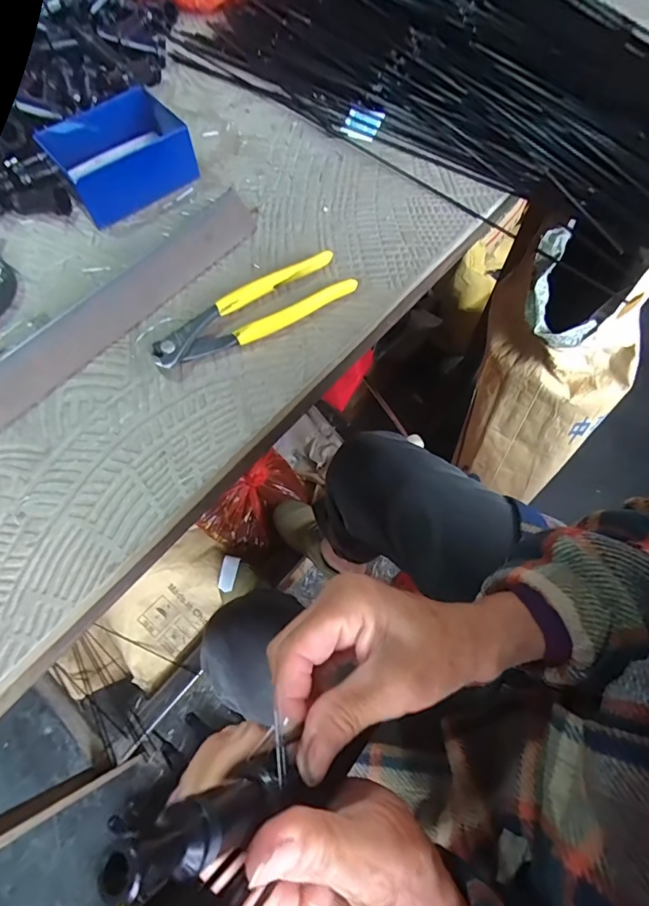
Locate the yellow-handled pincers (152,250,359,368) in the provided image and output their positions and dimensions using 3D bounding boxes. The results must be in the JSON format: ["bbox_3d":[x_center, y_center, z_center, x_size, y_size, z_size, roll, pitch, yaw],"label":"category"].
[{"bbox_3d":[-0.054,-0.109,0.355,0.163,0.013,0.044,-31,71,-12],"label":"yellow-handled pincers"}]

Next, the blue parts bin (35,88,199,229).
[{"bbox_3d":[-0.179,-0.263,0.405,0.105,0.038,0.086,-36,72,-13],"label":"blue parts bin"}]

